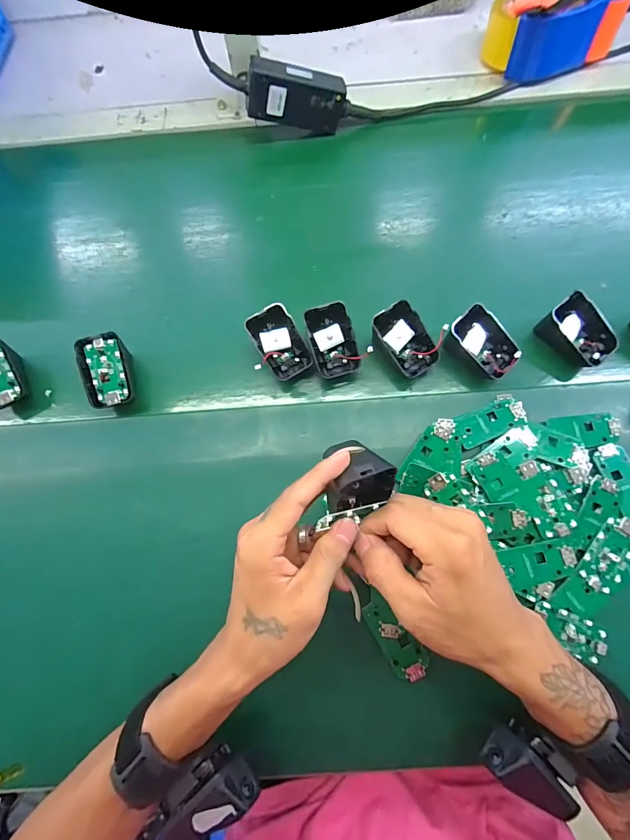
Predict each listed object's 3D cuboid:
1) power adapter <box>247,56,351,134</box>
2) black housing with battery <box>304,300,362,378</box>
[{"bbox_3d":[-0.020,-0.389,0.455,0.121,0.051,0.026,-2,71,-17],"label":"power adapter"},{"bbox_3d":[0.019,-0.080,0.371,0.047,0.024,0.069,-28,100,4],"label":"black housing with battery"}]

